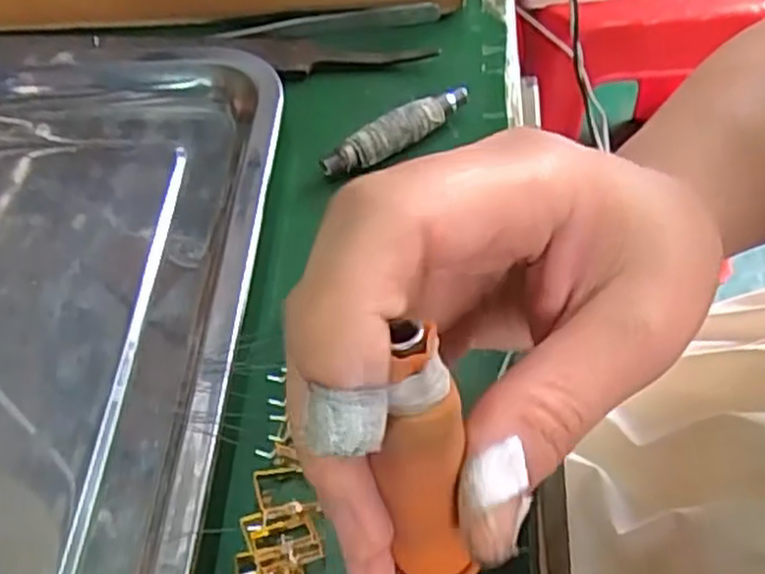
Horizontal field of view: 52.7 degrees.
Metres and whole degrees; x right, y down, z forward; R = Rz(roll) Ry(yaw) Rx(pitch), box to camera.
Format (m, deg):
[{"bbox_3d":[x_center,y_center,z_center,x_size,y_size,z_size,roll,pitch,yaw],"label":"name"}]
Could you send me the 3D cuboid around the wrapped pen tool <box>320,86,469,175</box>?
[{"bbox_3d":[0.007,-0.066,0.334,0.071,0.019,0.011,-27,57,-14],"label":"wrapped pen tool"}]

